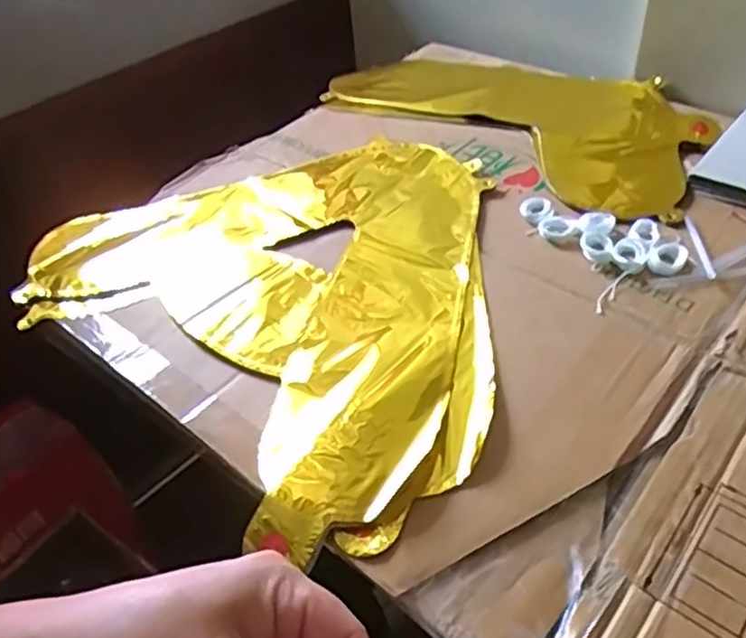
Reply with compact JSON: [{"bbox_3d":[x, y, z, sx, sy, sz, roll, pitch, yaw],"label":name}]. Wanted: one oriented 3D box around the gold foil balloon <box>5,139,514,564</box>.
[{"bbox_3d":[-0.041,-0.044,0.520,0.394,0.015,0.346,31,54,32],"label":"gold foil balloon"}]

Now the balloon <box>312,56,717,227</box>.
[{"bbox_3d":[0.160,-0.217,0.690,0.226,0.019,0.404,-32,49,-25],"label":"balloon"}]

